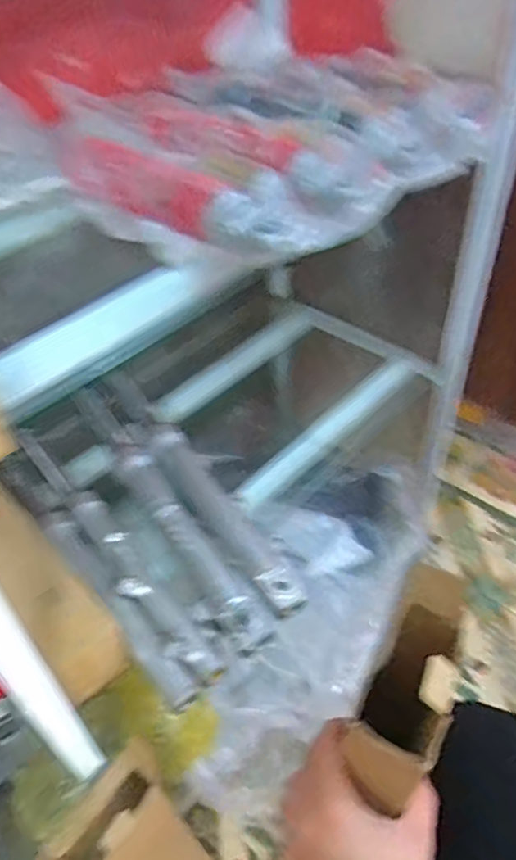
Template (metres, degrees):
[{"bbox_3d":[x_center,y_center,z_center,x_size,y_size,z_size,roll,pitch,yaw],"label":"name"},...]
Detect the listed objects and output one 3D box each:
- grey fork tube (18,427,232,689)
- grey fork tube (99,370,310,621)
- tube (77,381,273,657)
[{"bbox_3d":[-0.185,0.134,0.739,0.055,0.046,0.454,-29,49,-24],"label":"grey fork tube"},{"bbox_3d":[-0.090,0.057,0.790,0.047,0.040,0.471,-27,49,-23],"label":"grey fork tube"},{"bbox_3d":[-0.128,0.088,0.763,0.044,0.041,0.454,-27,48,-23],"label":"tube"}]

